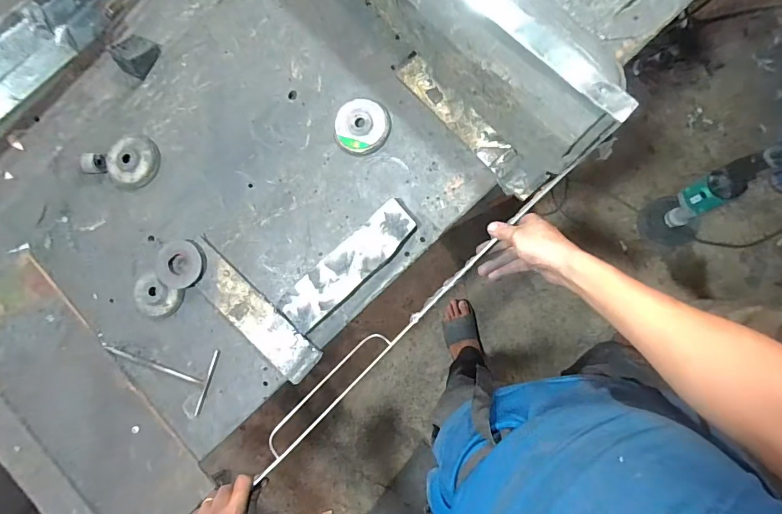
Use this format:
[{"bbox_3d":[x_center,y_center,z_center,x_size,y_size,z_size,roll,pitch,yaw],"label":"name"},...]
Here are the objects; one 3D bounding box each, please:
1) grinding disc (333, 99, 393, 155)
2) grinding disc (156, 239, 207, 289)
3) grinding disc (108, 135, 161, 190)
[{"bbox_3d":[-0.043,-0.196,0.624,0.082,0.010,0.083,0,86,6],"label":"grinding disc"},{"bbox_3d":[-0.317,0.010,0.624,0.074,0.012,0.072,0,86,6],"label":"grinding disc"},{"bbox_3d":[-0.413,-0.151,0.659,0.083,0.015,0.089,0,86,6],"label":"grinding disc"}]

